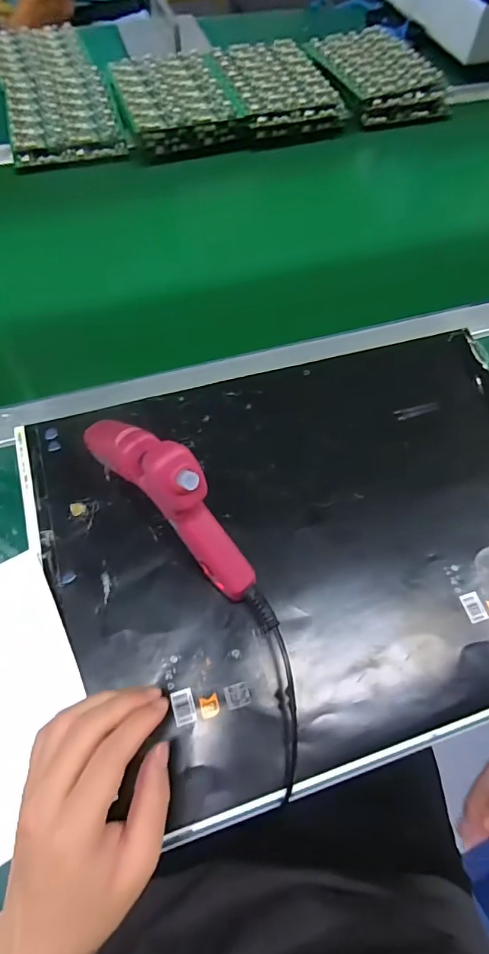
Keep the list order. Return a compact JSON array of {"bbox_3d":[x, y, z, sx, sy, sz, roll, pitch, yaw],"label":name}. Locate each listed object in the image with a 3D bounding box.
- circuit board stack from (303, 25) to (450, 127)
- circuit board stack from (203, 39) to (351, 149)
[{"bbox_3d":[0.206,-0.630,0.736,0.162,0.039,0.213,-19,66,-11],"label":"circuit board stack"},{"bbox_3d":[0.040,-0.586,0.708,0.177,0.047,0.197,-19,66,-11],"label":"circuit board stack"}]

